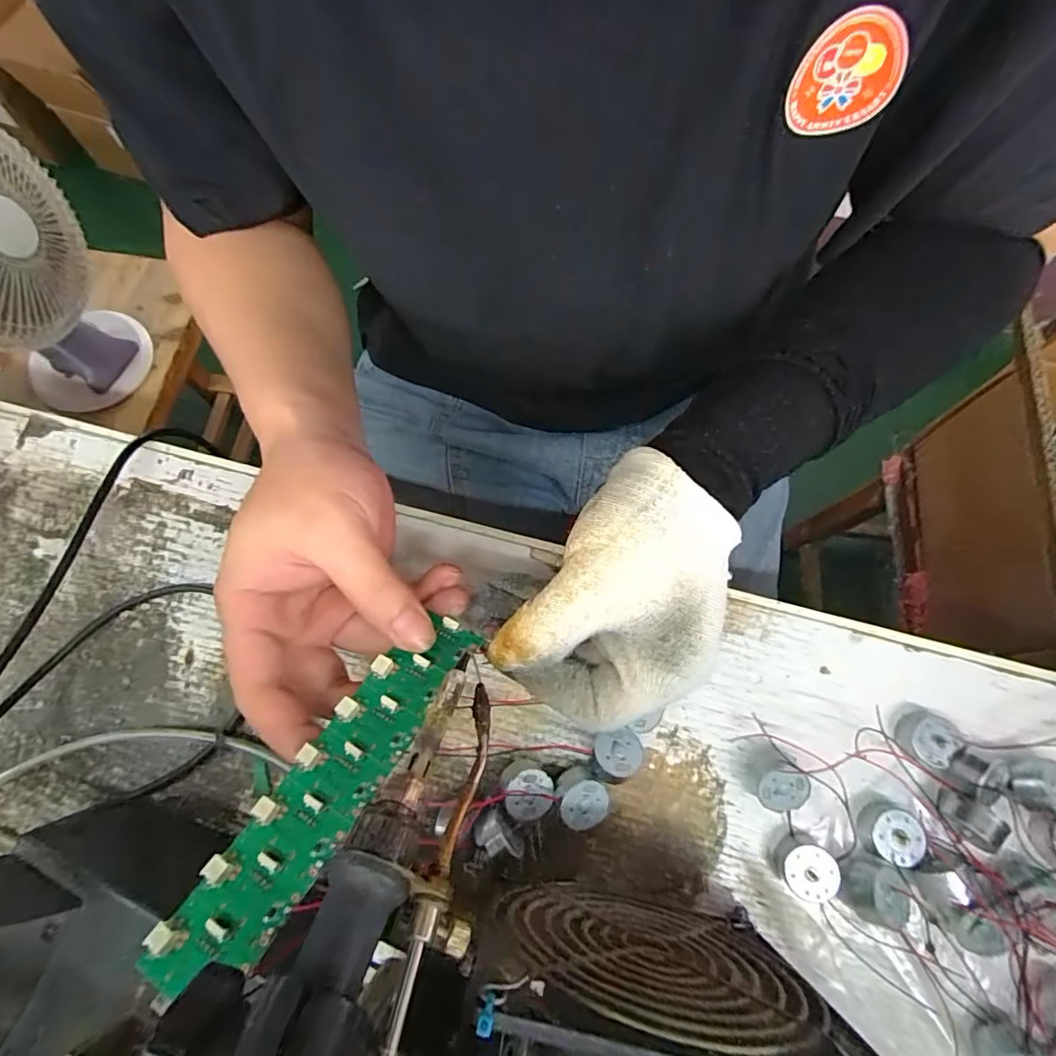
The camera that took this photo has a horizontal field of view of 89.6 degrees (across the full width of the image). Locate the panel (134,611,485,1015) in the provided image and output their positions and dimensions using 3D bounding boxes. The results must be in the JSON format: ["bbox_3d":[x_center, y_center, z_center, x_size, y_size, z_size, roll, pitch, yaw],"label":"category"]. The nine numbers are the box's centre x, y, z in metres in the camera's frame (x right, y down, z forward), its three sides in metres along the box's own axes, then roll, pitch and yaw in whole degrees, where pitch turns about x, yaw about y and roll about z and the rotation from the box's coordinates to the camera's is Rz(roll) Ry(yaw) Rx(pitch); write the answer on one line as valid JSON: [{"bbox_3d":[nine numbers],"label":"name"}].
[{"bbox_3d":[-0.067,0.087,0.188,0.030,0.005,0.138,31,57,12],"label":"panel"}]

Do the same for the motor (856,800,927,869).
[{"bbox_3d":[0.166,0.139,0.244,0.025,0.011,0.023,-1,71,2],"label":"motor"}]

